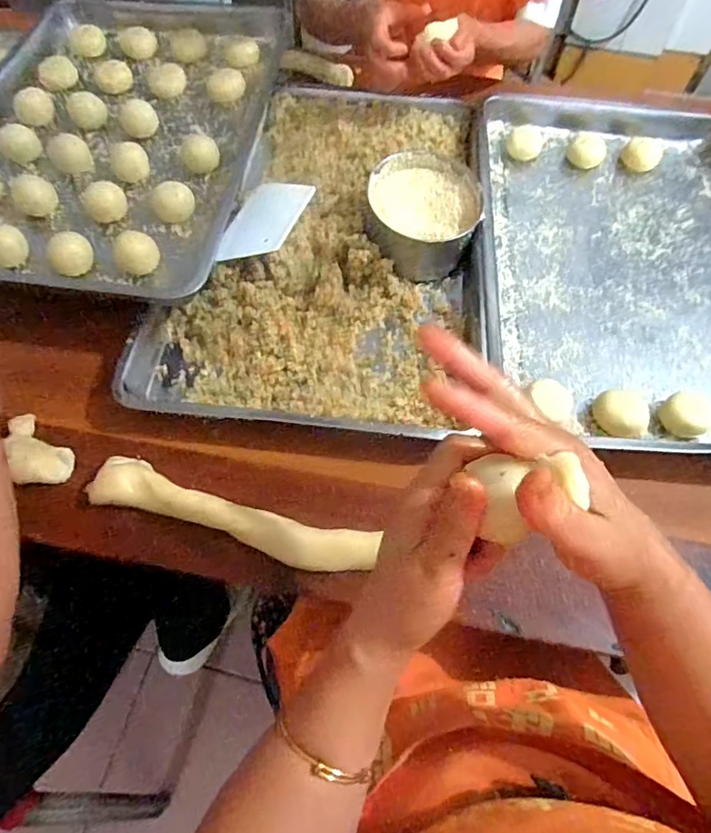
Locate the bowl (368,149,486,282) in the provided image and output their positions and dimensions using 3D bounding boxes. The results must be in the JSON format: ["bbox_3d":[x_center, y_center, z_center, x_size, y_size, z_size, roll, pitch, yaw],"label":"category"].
[{"bbox_3d":[0.081,-0.255,0.655,0.140,0.079,0.148,2,73,-13],"label":"bowl"}]

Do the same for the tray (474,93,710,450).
[{"bbox_3d":[0.367,-0.228,0.695,0.414,0.053,0.617,6,61,2],"label":"tray"}]

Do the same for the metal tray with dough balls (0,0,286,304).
[{"bbox_3d":[-0.338,-0.389,0.719,0.382,0.056,0.532,3,60,0],"label":"metal tray with dough balls"}]

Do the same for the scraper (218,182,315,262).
[{"bbox_3d":[-0.112,-0.237,0.637,0.096,0.008,0.129,11,65,32],"label":"scraper"}]

